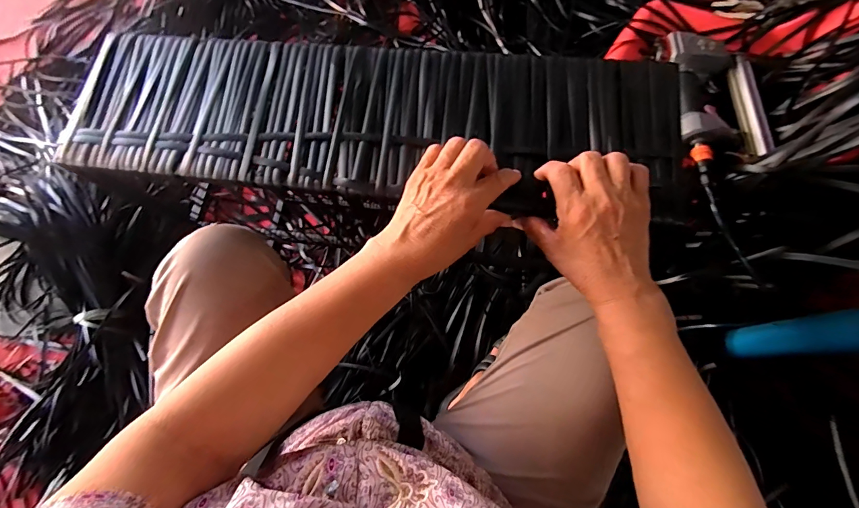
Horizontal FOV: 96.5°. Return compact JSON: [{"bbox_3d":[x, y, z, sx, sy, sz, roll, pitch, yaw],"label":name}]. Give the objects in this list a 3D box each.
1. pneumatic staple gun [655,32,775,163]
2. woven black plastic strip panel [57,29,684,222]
[{"bbox_3d":[0.453,-0.244,0.616,0.147,0.060,0.235,-3,73,1],"label":"pneumatic staple gun"},{"bbox_3d":[-0.086,-0.159,0.430,0.661,0.016,0.195,4,73,7],"label":"woven black plastic strip panel"}]

